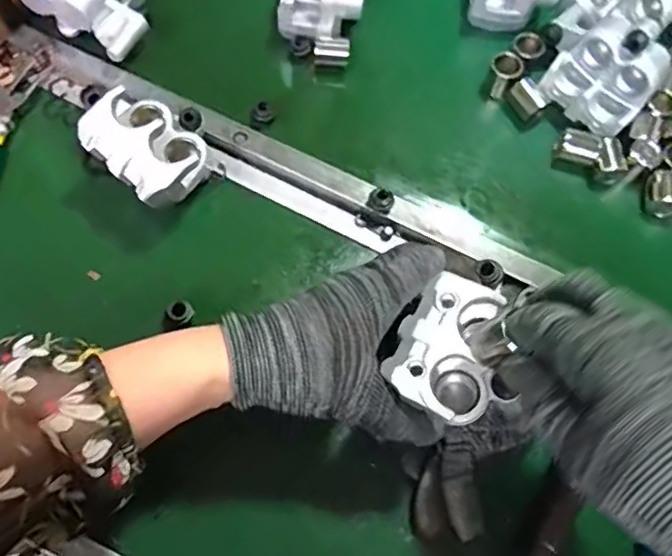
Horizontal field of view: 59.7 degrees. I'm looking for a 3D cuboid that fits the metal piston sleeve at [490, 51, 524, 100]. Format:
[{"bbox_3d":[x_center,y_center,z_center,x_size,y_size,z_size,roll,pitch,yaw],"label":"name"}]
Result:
[{"bbox_3d":[0.134,-0.161,0.468,0.022,0.037,0.019,26,70,7],"label":"metal piston sleeve"}]

